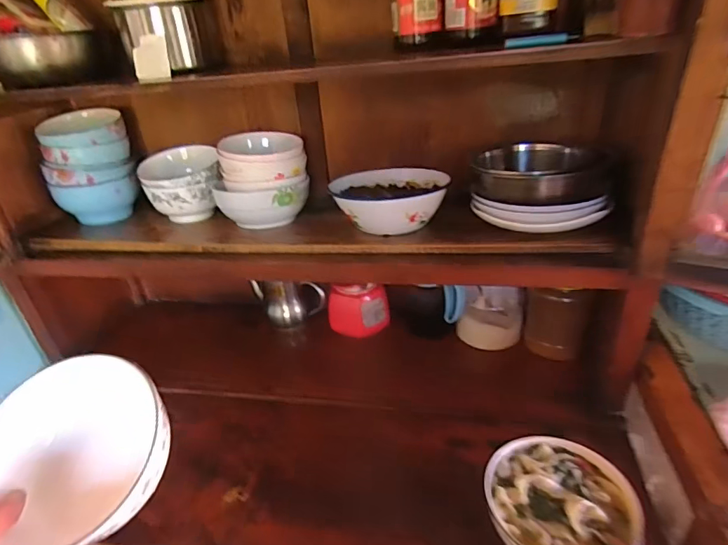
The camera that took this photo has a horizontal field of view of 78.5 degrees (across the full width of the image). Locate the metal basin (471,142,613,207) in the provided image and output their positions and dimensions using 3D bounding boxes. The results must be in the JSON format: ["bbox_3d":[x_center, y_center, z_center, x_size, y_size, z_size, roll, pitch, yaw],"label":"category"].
[{"bbox_3d":[0.253,-0.153,0.667,0.173,0.058,0.173,1,31,9],"label":"metal basin"}]

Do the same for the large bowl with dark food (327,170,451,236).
[{"bbox_3d":[0.039,-0.118,0.703,0.165,0.056,0.157,-10,31,-9],"label":"large bowl with dark food"}]

